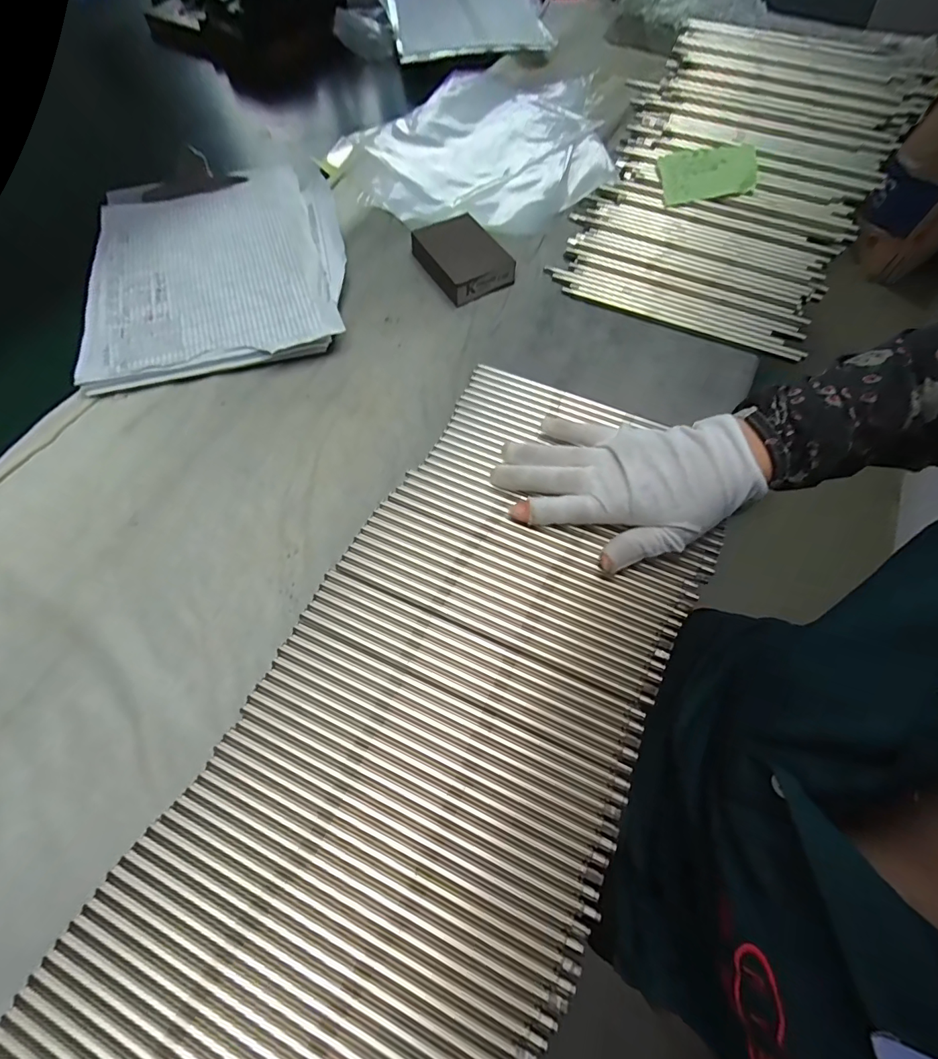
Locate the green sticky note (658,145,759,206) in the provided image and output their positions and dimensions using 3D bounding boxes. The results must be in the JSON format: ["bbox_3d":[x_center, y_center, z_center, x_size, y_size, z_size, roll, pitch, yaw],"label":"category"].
[{"bbox_3d":[0.250,-0.371,0.458,0.093,0.010,0.067,1,75,10],"label":"green sticky note"}]

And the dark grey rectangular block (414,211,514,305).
[{"bbox_3d":[-0.008,-0.279,0.448,0.071,0.024,0.105,-26,68,-12],"label":"dark grey rectangular block"}]

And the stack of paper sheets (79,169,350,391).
[{"bbox_3d":[-0.252,-0.278,0.444,0.237,0.024,0.311,-13,66,-7],"label":"stack of paper sheets"}]

